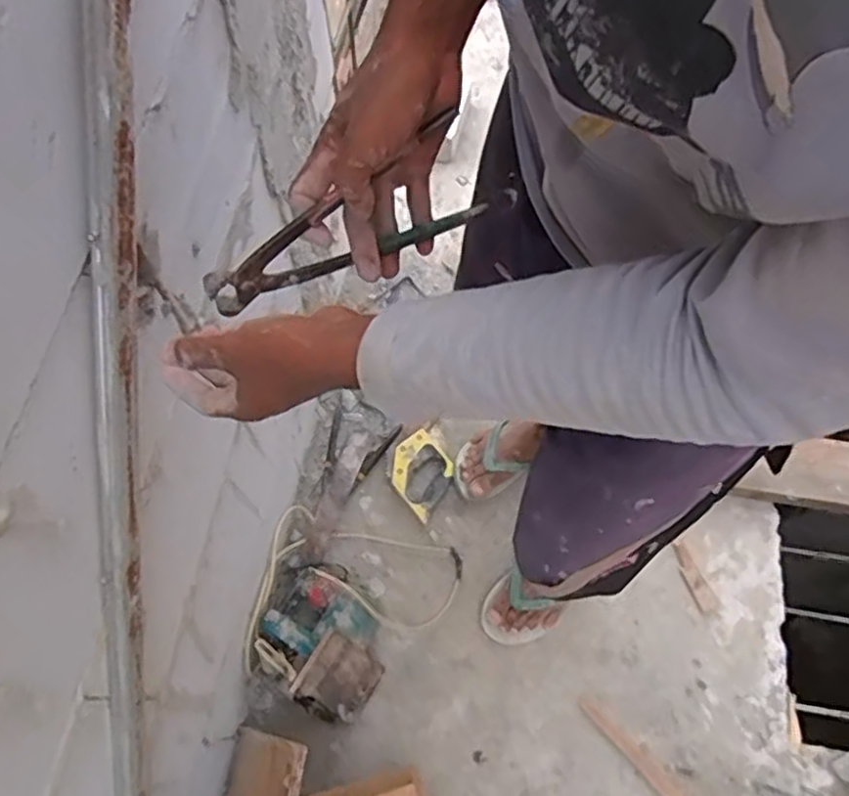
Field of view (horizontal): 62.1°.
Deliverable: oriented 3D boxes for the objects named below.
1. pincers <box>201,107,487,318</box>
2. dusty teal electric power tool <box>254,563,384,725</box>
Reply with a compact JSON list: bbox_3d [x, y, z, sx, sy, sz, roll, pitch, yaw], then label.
[{"bbox_3d":[-0.059,-0.129,0.499,0.213,0.091,0.033,-21,70,-8],"label":"pincers"},{"bbox_3d":[-0.155,0.377,1.120,0.222,0.132,0.188,41,73,15],"label":"dusty teal electric power tool"}]

